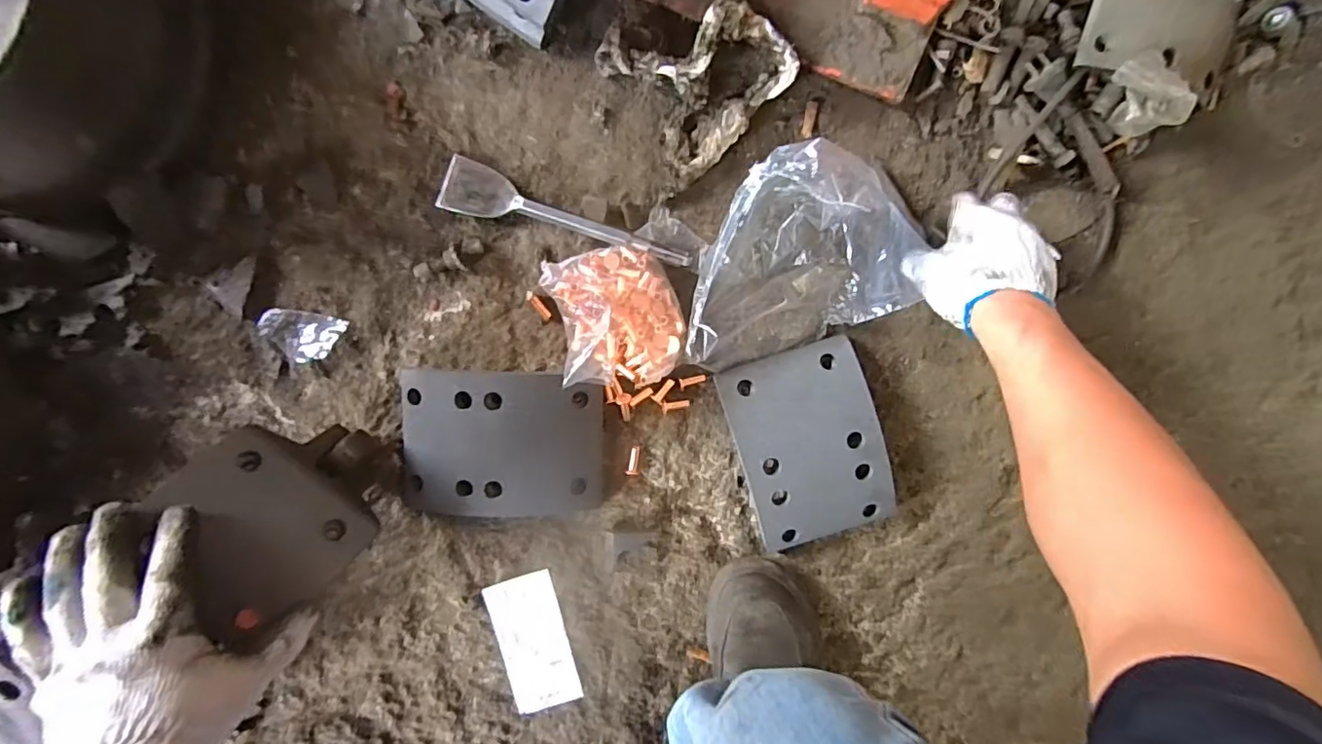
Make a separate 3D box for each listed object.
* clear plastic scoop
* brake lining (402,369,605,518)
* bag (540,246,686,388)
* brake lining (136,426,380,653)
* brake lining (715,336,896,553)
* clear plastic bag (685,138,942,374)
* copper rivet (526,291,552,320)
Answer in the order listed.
[{"bbox_3d":[-0.085,-0.142,0.521,0.233,0.018,0.048,16,86,7],"label":"clear plastic scoop"},{"bbox_3d":[-0.144,0.066,0.528,0.179,0.033,0.132,2,94,-3],"label":"brake lining"},{"bbox_3d":[-0.037,-0.049,0.515,0.109,0.048,0.121,-14,95,-1],"label":"bag"},{"bbox_3d":[-0.299,0.116,0.432,0.131,0.026,0.119,51,51,-13],"label":"brake lining"},{"bbox_3d":[0.139,0.072,0.544,0.128,0.041,0.180,-16,95,-1],"label":"brake lining"},{"bbox_3d":[0.124,-0.106,0.511,0.229,0.079,0.158,-19,95,-1],"label":"clear plastic bag"},{"bbox_3d":[-0.112,-0.061,0.532,0.008,0.007,0.032,-43,95,1],"label":"copper rivet"}]

